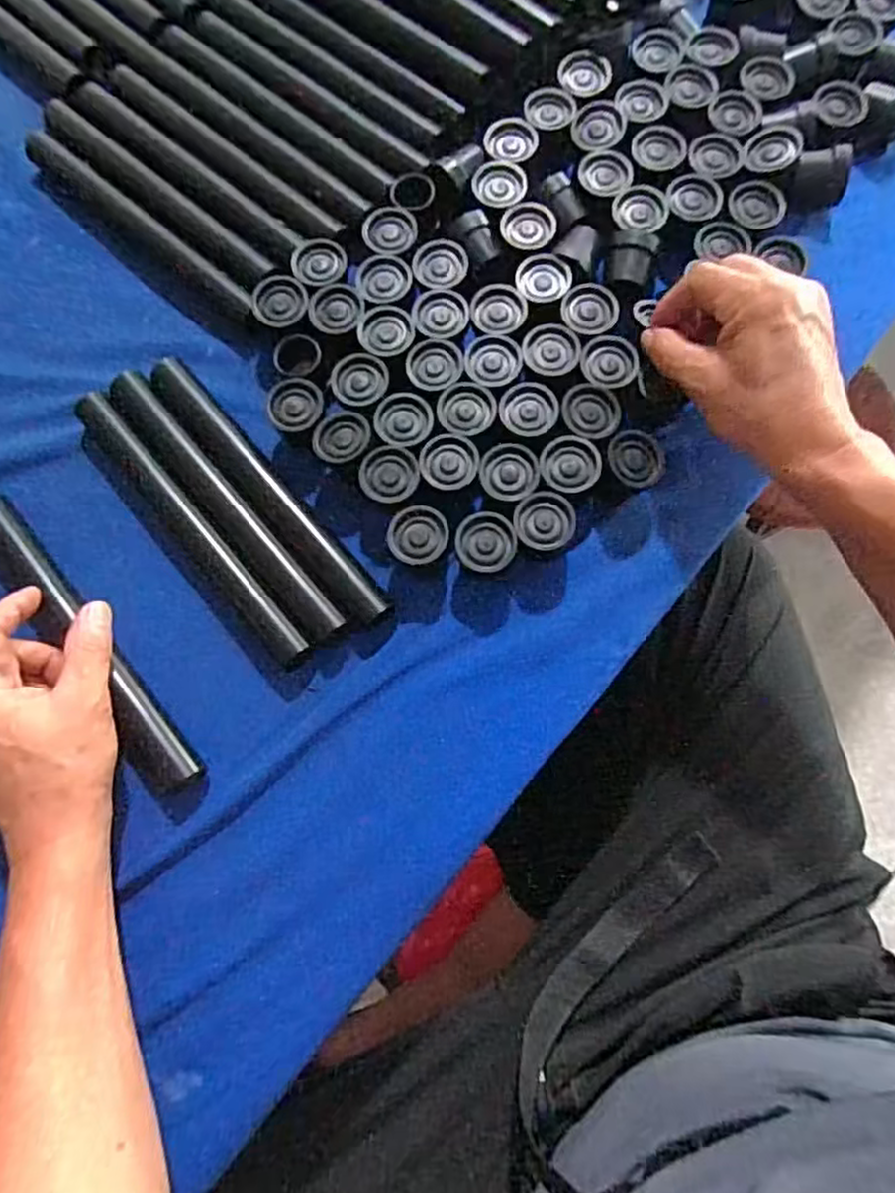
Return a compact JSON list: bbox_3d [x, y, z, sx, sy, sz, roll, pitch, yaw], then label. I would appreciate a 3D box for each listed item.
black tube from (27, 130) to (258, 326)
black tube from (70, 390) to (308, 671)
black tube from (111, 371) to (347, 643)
[{"bbox_3d":[-0.208,-0.253,0.466,0.226,0.019,0.024,40,80,10],"label":"black tube"},{"bbox_3d":[-0.158,-0.042,0.416,0.025,0.019,0.216,-40,78,-8],"label":"black tube"},{"bbox_3d":[-0.138,-0.058,0.424,0.025,0.020,0.217,-40,78,-8],"label":"black tube"}]

